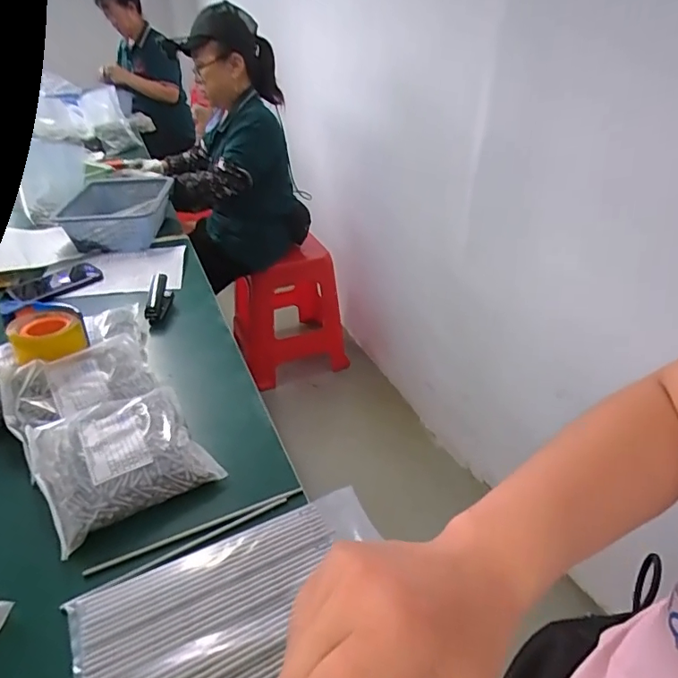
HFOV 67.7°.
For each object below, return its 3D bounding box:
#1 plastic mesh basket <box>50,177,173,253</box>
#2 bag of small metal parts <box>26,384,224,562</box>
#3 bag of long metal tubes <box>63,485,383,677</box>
[{"bbox_3d":[-0.514,-0.297,1.202,0.222,0.099,0.261,-7,35,-11],"label":"plastic mesh basket"},{"bbox_3d":[-0.280,0.147,0.651,0.191,0.052,0.179,-22,40,-30],"label":"bag of small metal parts"},{"bbox_3d":[-0.094,0.268,0.502,0.316,0.013,0.185,-17,38,-23],"label":"bag of long metal tubes"}]

